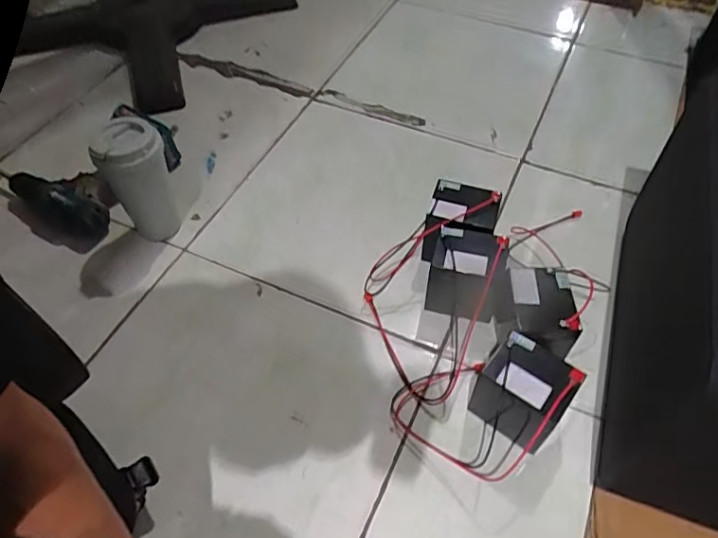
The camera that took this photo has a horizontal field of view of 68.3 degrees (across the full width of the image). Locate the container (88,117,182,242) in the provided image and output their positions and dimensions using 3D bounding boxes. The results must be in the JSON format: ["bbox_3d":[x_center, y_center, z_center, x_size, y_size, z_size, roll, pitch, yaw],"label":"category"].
[{"bbox_3d":[-0.293,-0.117,0.731,0.089,0.170,0.088,-23,57,-15],"label":"container"}]

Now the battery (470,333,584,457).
[{"bbox_3d":[0.182,0.139,0.593,0.091,0.100,0.069,36,61,26],"label":"battery"}]

